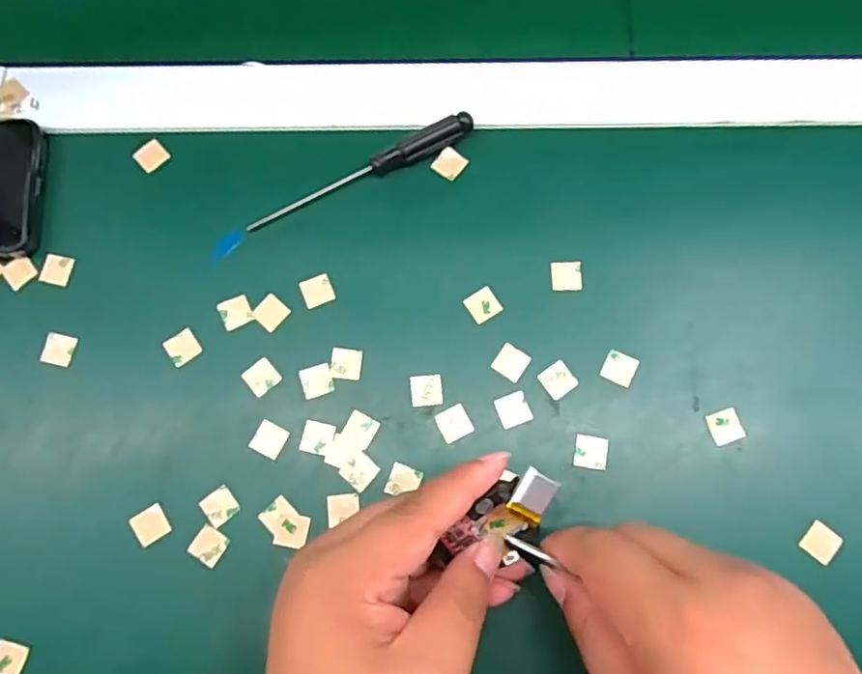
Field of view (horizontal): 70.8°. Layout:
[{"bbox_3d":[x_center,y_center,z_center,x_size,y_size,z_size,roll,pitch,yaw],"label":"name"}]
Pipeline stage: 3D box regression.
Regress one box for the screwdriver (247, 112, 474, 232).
[{"bbox_3d":[-0.038,-0.089,0.329,0.132,0.016,0.012,-26,78,-5],"label":"screwdriver"}]

